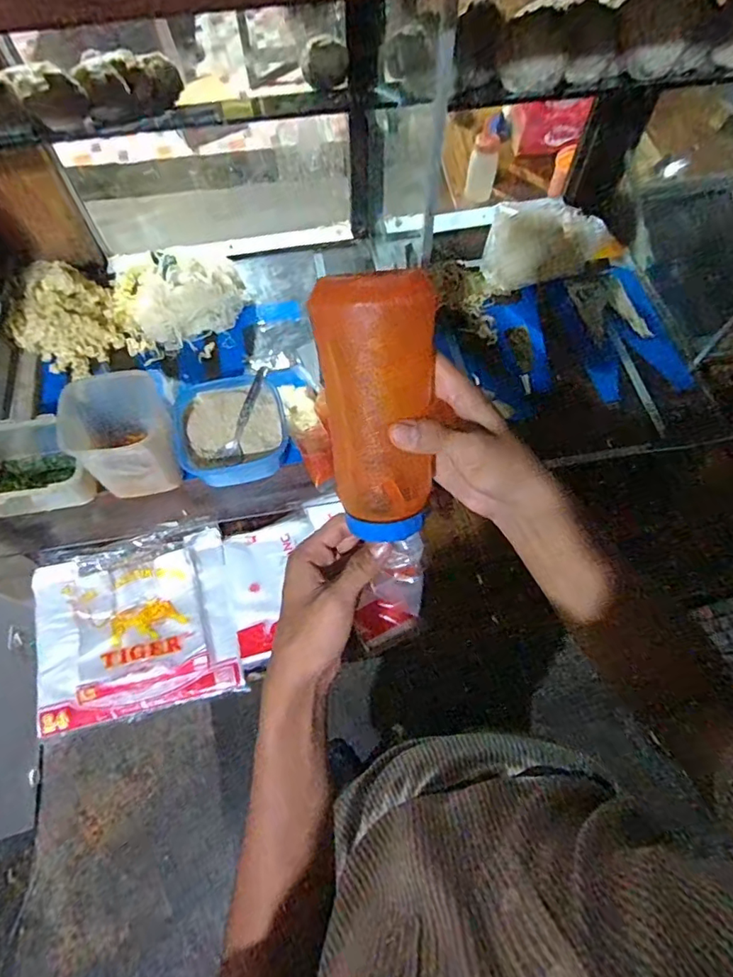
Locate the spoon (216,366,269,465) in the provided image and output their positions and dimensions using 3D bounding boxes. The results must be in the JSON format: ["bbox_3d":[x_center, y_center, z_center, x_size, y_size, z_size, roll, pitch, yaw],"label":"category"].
[{"bbox_3d":[-0.139,-0.083,0.604,0.027,0.010,0.118,17,81,8],"label":"spoon"}]

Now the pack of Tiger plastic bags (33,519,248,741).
[{"bbox_3d":[-0.297,0.171,0.671,0.246,0.039,0.222,-13,66,-6],"label":"pack of Tiger plastic bags"}]

